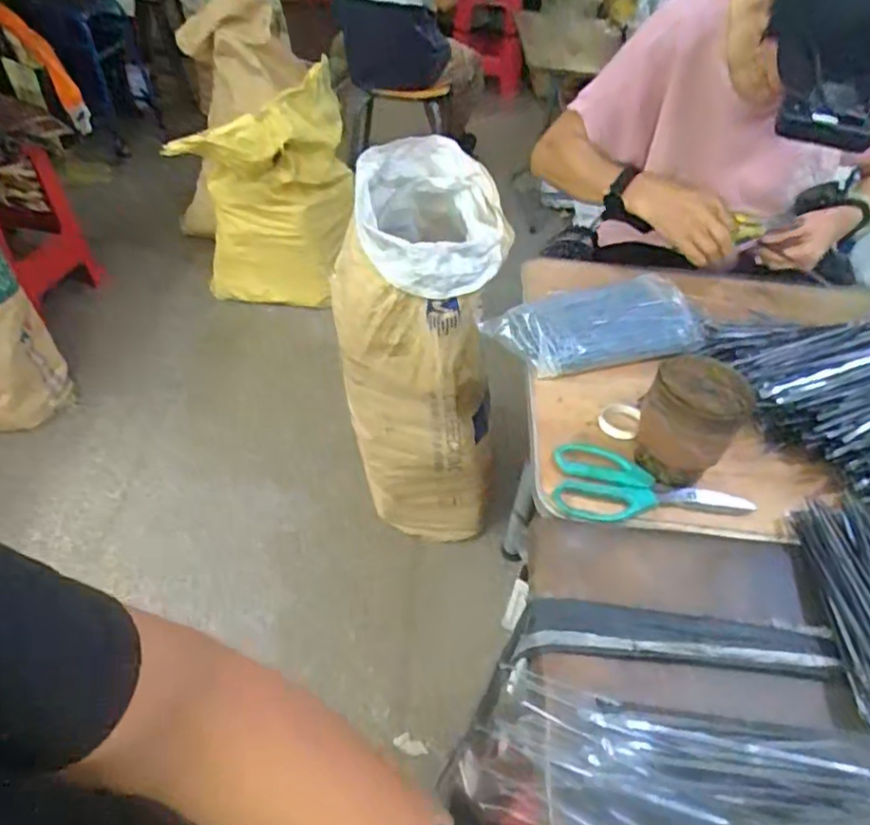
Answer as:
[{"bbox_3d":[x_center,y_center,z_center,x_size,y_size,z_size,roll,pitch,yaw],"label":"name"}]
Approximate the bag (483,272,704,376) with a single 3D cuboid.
[{"bbox_3d":[0.199,-0.105,0.777,0.254,0.046,0.117,-14,47,-20],"label":"bag"}]

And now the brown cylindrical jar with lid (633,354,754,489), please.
[{"bbox_3d":[0.244,0.011,0.615,0.085,0.104,0.088,3,44,-3],"label":"brown cylindrical jar with lid"}]

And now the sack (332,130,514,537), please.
[{"bbox_3d":[-0.045,-0.111,1.232,0.283,0.646,0.396,-4,45,-11],"label":"sack"}]

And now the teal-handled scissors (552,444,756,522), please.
[{"bbox_3d":[0.208,0.072,0.624,0.185,0.014,0.089,4,44,-2],"label":"teal-handled scissors"}]

